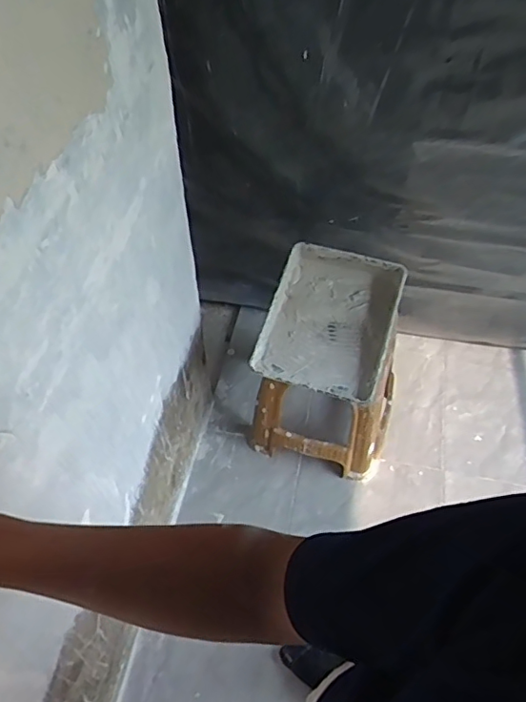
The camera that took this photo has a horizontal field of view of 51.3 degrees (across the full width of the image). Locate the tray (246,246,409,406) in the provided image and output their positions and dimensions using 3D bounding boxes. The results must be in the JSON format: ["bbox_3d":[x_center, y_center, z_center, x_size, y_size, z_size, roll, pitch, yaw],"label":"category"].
[{"bbox_3d":[0.152,-0.070,1.247,0.287,0.056,0.337,14,72,14],"label":"tray"}]

